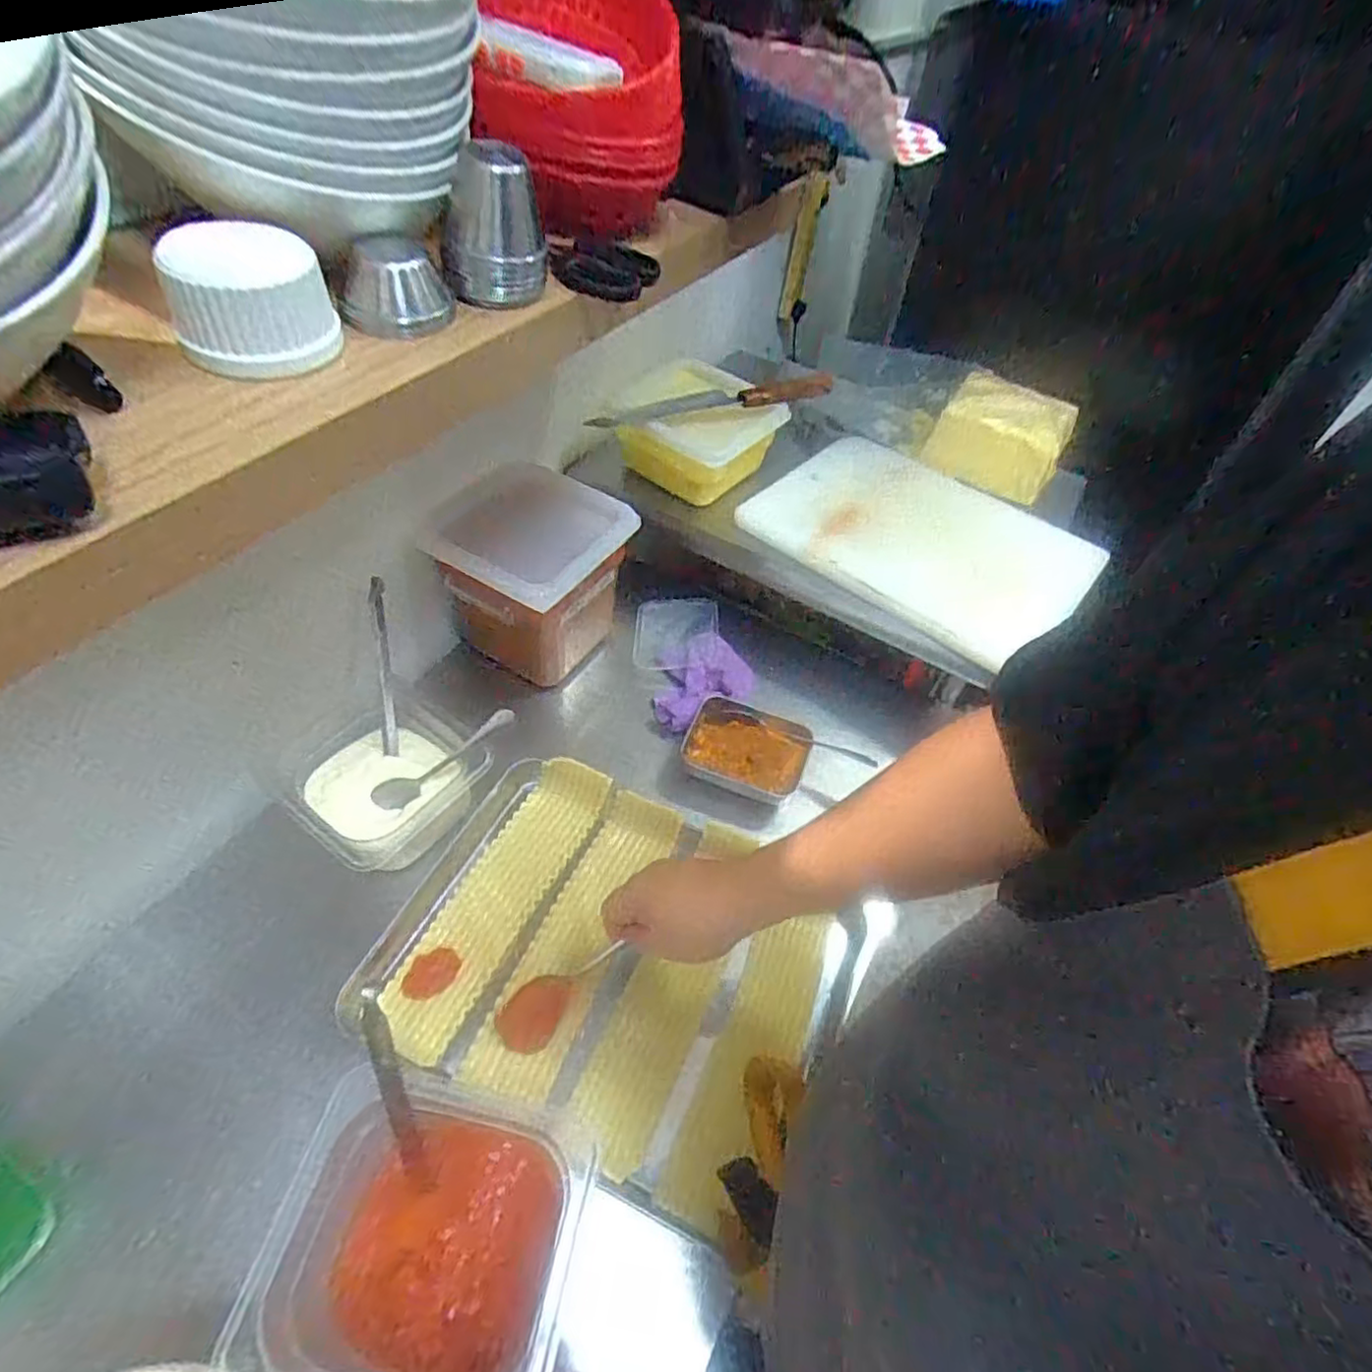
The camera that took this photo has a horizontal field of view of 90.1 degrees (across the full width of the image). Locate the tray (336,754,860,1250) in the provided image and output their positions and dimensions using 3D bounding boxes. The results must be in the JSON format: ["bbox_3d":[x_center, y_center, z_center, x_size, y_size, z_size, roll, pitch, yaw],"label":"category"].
[{"bbox_3d":[-0.066,0.246,0.649,0.398,0.058,0.322,21,52,12],"label":"tray"}]

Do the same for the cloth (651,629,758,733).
[{"bbox_3d":[0.014,-0.009,0.852,0.140,0.039,0.116,-23,56,-22],"label":"cloth"}]

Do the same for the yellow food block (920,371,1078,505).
[{"bbox_3d":[0.465,-0.369,1.026,0.182,0.113,0.109,25,53,15],"label":"yellow food block"}]

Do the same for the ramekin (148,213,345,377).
[{"bbox_3d":[-0.216,-0.195,0.343,0.068,0.053,0.061,-7,51,-10],"label":"ramekin"}]

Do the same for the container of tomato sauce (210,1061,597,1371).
[{"bbox_3d":[-0.172,0.356,0.453,0.192,0.121,0.170,9,50,3],"label":"container of tomato sauce"}]

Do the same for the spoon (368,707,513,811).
[{"bbox_3d":[-0.241,0.073,0.688,0.157,0.022,0.021,-35,60,-12],"label":"spoon"}]

